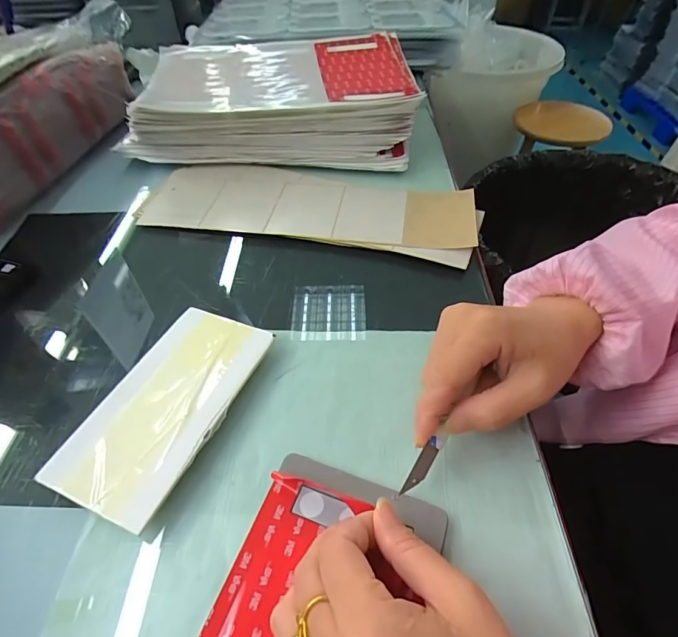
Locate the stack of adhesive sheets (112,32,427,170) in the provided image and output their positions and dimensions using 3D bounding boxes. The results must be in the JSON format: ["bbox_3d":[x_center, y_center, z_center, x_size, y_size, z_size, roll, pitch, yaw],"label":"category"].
[{"bbox_3d":[-0.076,-0.282,0.522,0.322,0.068,0.233,1,50,2],"label":"stack of adhesive sheets"}]

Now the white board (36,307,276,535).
[{"bbox_3d":[-0.114,0.056,0.279,0.082,0.014,0.148,17,52,16],"label":"white board"}]

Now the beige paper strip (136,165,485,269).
[{"bbox_3d":[-0.034,-0.117,0.422,0.338,0.009,0.113,9,51,10],"label":"beige paper strip"}]

